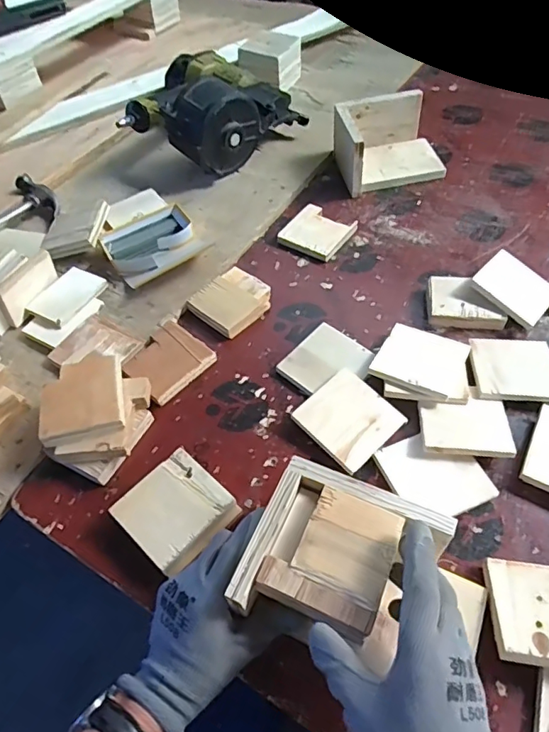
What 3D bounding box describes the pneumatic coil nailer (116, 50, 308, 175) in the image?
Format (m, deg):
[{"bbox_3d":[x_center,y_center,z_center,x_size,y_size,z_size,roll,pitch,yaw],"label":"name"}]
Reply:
[{"bbox_3d":[-0.126,-0.429,0.854,0.235,0.136,0.232,32,61,22],"label":"pneumatic coil nailer"}]

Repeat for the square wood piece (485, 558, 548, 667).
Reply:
[{"bbox_3d":[0.229,0.206,0.424,0.091,0.011,0.083,4,39,8],"label":"square wood piece"}]

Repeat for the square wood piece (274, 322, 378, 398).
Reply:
[{"bbox_3d":[0.063,-0.002,0.602,0.087,0.012,0.091,35,65,25],"label":"square wood piece"}]

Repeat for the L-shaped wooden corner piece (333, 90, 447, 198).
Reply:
[{"bbox_3d":[0.181,-0.353,0.805,0.153,0.095,0.124,-11,55,-3],"label":"L-shaped wooden corner piece"}]

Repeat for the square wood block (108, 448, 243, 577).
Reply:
[{"bbox_3d":[-0.094,0.144,0.500,0.090,0.033,0.090,37,65,26],"label":"square wood block"}]

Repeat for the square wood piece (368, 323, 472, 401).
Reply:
[{"bbox_3d":[0.168,-0.009,0.585,0.089,0.009,0.097,25,50,16],"label":"square wood piece"}]

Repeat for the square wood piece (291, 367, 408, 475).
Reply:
[{"bbox_3d":[0.080,0.057,0.551,0.088,0.004,0.089,-40,72,-20],"label":"square wood piece"}]

